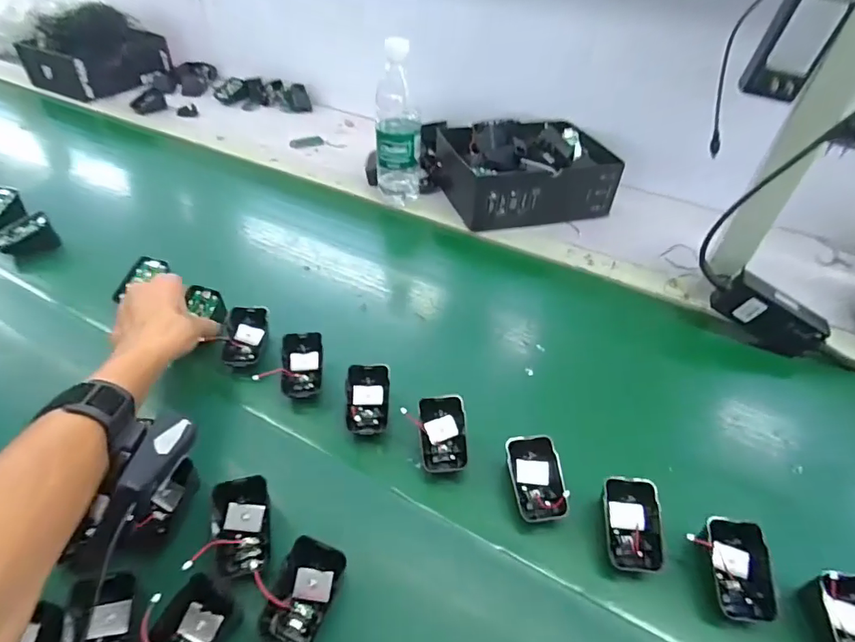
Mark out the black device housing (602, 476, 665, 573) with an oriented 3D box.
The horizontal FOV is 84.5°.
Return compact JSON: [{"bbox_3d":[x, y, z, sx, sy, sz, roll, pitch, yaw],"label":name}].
[{"bbox_3d":[0.170,0.167,0.389,0.046,0.017,0.070,1,72,2],"label":"black device housing"}]

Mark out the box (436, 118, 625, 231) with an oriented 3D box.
[{"bbox_3d":[0.164,-0.246,0.764,0.261,0.090,0.192,-11,47,-15],"label":"box"}]

